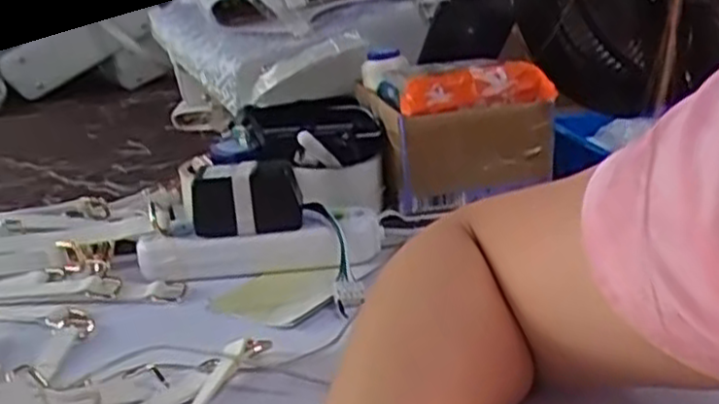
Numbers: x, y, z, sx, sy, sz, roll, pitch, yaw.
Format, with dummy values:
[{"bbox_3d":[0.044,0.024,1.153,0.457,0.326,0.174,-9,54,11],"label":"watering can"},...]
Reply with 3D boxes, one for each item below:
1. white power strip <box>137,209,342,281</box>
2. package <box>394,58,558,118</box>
[{"bbox_3d":[-0.088,0.035,0.554,0.141,0.035,0.023,-5,19,-6],"label":"white power strip"},{"bbox_3d":[0.098,-0.097,0.641,0.129,0.030,0.045,-6,19,-2],"label":"package"}]

